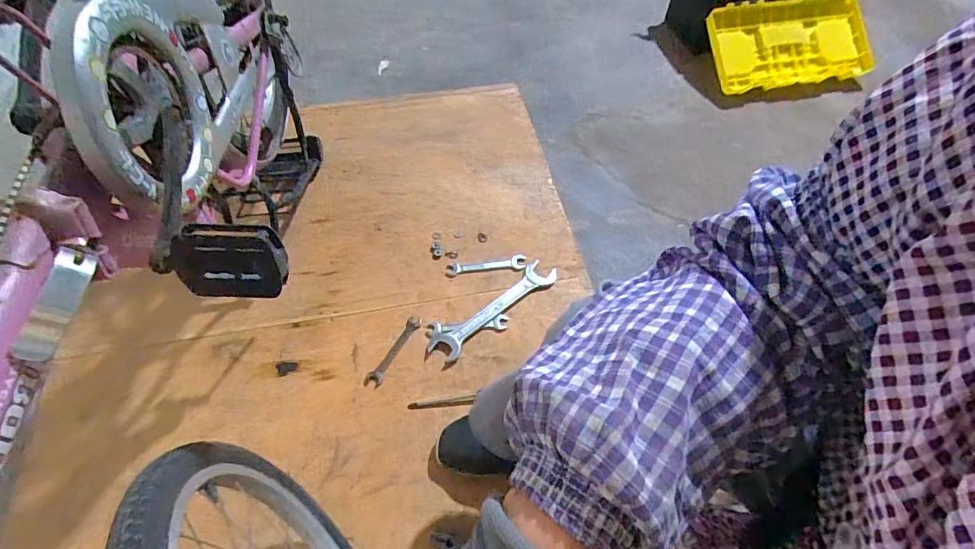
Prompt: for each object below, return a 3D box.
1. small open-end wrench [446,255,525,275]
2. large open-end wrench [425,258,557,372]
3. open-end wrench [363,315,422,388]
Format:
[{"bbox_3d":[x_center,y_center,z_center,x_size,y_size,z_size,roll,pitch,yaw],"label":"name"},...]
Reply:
[{"bbox_3d":[0.000,-0.020,0.923,0.154,0.004,0.028,-6,59,-5],"label":"small open-end wrench"},{"bbox_3d":[0.011,0.064,0.865,0.293,0.017,0.061,-37,66,-21],"label":"large open-end wrench"},{"bbox_3d":[-0.168,0.136,0.824,0.030,0.006,0.145,25,61,13],"label":"open-end wrench"}]

